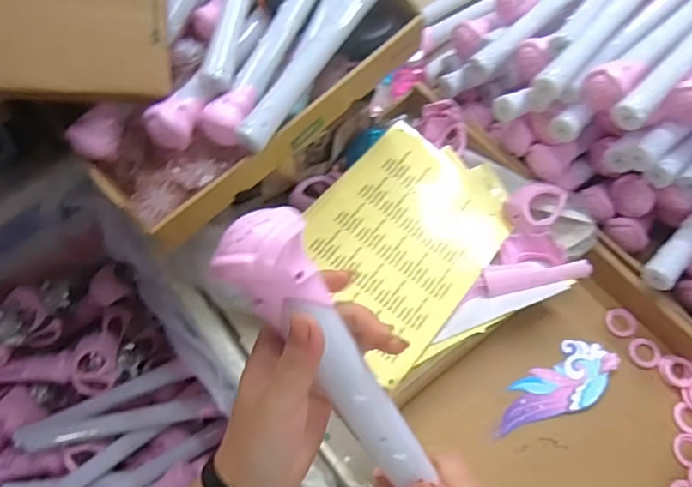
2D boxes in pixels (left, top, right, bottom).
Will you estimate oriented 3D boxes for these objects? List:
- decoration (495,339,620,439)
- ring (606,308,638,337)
[{"bbox_3d":[0.253,0.179,0.666,0.167,0.011,0.071,-35,68,-13],"label":"decoration"},{"bbox_3d":[0.353,0.100,0.705,0.036,0.004,0.038,-1,63,1],"label":"ring"}]

